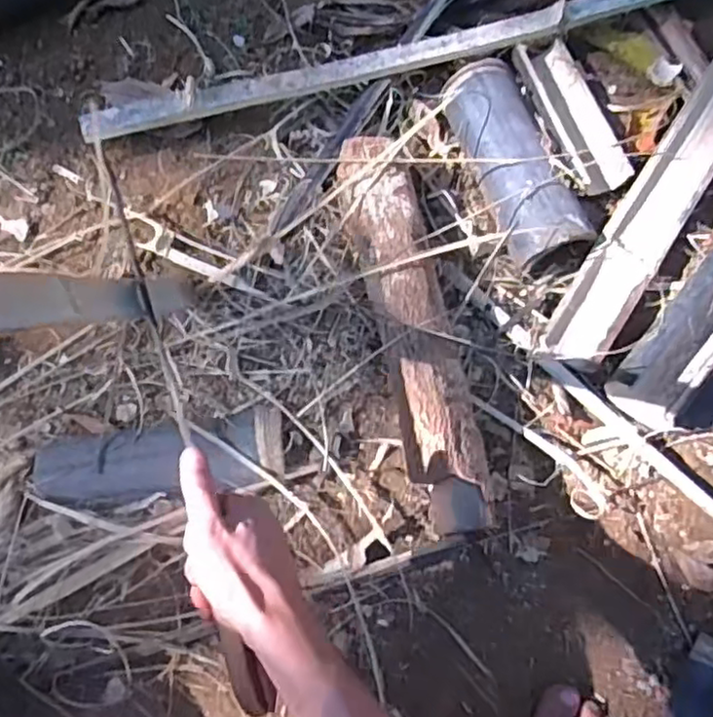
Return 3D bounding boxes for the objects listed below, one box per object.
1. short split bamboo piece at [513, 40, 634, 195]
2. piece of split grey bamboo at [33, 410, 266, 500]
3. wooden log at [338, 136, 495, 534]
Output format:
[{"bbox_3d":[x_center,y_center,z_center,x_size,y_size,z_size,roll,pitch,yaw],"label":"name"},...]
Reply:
[{"bbox_3d":[0.249,-0.286,0.785,0.070,0.025,0.203,-14,70,-5],"label":"short split bamboo piece"},{"bbox_3d":[-0.209,0.100,0.681,0.223,0.022,0.073,-4,70,-1],"label":"piece of split grey bamboo"},{"bbox_3d":[0.059,-0.032,0.700,0.073,0.082,0.415,-12,70,-4],"label":"wooden log"}]

